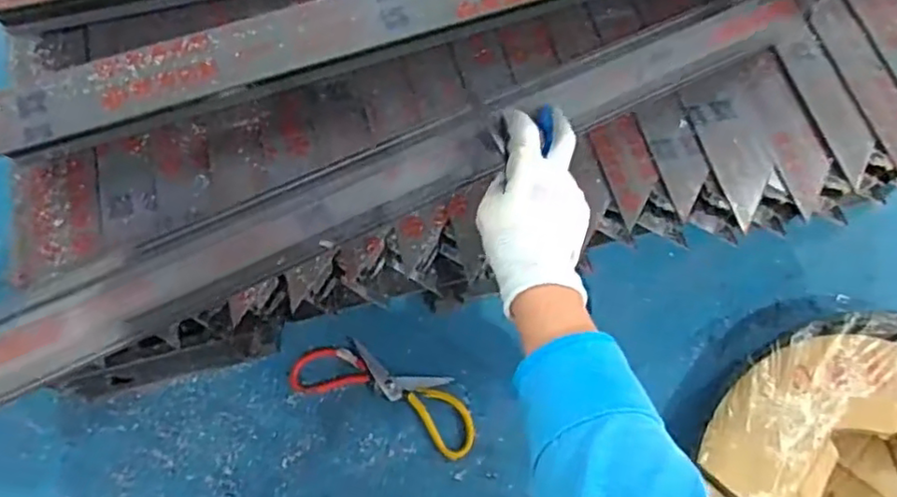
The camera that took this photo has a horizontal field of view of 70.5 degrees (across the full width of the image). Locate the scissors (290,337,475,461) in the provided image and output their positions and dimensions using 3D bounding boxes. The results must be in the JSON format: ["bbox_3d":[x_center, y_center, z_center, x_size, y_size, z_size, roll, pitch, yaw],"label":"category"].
[{"bbox_3d":[-0.081,0.188,0.837,0.251,0.008,0.088,21,71,9],"label":"scissors"}]

